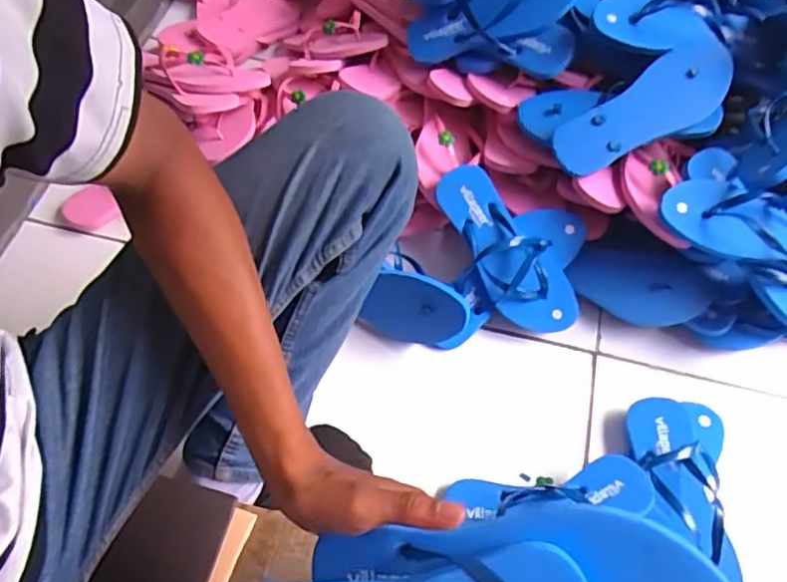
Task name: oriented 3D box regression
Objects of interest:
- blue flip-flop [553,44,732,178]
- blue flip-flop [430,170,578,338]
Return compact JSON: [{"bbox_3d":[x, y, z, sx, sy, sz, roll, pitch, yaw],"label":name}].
[{"bbox_3d":[0.309,-0.223,0.760,0.235,0.040,0.085,-33,64,3],"label":"blue flip-flop"},{"bbox_3d":[0.145,-0.051,0.785,0.102,0.048,0.244,-35,87,-19],"label":"blue flip-flop"}]

